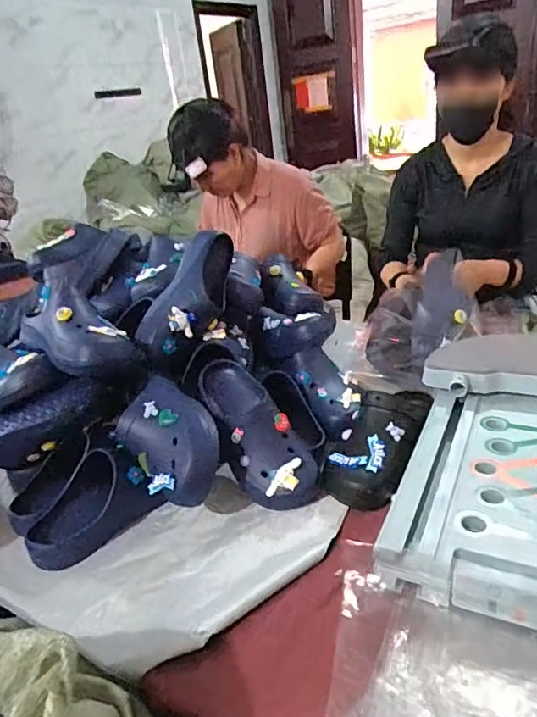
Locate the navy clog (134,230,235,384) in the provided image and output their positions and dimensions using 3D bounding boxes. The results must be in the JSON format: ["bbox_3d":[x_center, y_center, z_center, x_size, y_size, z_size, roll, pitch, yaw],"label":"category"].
[{"bbox_3d":[-0.142,-0.099,0.928,0.085,0.100,0.281,10,67,32],"label":"navy clog"}]

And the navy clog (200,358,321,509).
[{"bbox_3d":[-0.022,0.099,0.775,0.109,0.081,0.258,-19,55,-22],"label":"navy clog"}]

